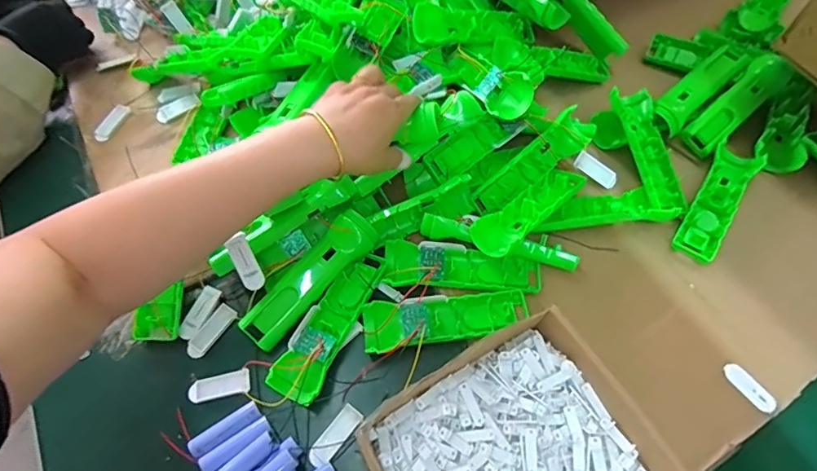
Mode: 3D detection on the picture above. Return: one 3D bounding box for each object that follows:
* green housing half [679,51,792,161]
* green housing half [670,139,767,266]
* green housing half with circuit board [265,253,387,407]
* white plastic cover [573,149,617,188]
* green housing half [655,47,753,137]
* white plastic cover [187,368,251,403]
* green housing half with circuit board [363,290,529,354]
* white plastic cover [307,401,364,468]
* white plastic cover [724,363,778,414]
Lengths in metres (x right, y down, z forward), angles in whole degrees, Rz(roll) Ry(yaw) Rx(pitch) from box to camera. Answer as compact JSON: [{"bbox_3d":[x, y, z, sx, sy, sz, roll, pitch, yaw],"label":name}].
[{"bbox_3d":[0.404,-0.162,0.584,0.175,0.027,0.043,-39,66,-17],"label":"green housing half"},{"bbox_3d":[0.347,-0.037,0.540,0.046,0.024,0.152,30,67,18],"label":"green housing half"},{"bbox_3d":[-0.073,0.080,0.464,0.046,0.019,0.161,24,65,15],"label":"green housing half with circuit board"},{"bbox_3d":[0.219,-0.076,0.556,0.057,0.008,0.024,33,90,-11],"label":"white plastic cover"},{"bbox_3d":[0.365,-0.187,0.598,0.157,0.020,0.042,-38,66,-17],"label":"green housing half"},{"bbox_3d":[-0.181,0.145,0.456,0.056,0.004,0.022,-12,61,-4],"label":"white plastic cover"},{"bbox_3d":[0.037,0.083,0.467,0.160,0.021,0.046,-7,61,-1],"label":"green housing half with circuit board"},{"bbox_3d":[-0.067,0.183,0.435,0.020,0.004,0.058,41,61,3],"label":"white plastic cover"},{"bbox_3d":[0.320,0.143,0.447,0.020,0.006,0.049,-31,64,-13],"label":"white plastic cover"}]

